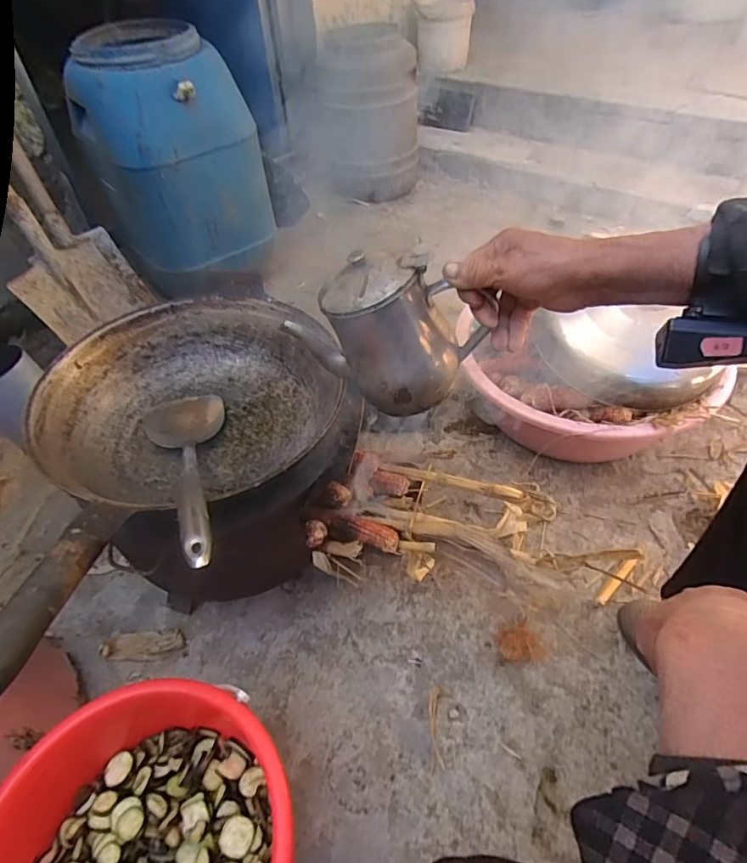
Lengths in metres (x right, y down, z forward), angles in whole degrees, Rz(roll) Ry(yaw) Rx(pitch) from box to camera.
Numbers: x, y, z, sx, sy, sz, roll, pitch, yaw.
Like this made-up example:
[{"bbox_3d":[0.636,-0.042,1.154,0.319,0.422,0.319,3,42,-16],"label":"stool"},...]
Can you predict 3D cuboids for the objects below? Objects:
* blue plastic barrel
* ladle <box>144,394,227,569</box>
[{"bbox_3d":[-0.441,-0.621,1.098,0.295,0.394,0.292,-36,55,-26],"label":"blue plastic barrel"},{"bbox_3d":[-0.187,0.027,0.511,0.093,0.038,0.358,-21,24,-15],"label":"ladle"}]

